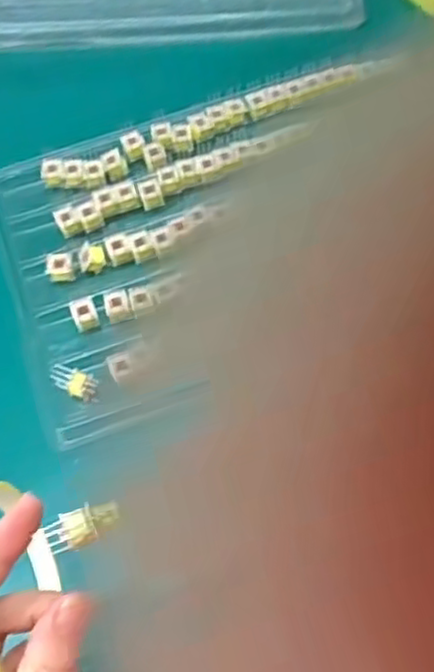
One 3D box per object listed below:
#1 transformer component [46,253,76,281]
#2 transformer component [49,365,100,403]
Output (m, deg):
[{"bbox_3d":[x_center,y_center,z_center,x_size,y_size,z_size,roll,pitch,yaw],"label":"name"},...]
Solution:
[{"bbox_3d":[-0.099,-0.043,0.443,0.017,0.012,0.014,-5,63,-1],"label":"transformer component"},{"bbox_3d":[-0.083,0.027,0.407,0.032,0.011,0.014,27,67,14],"label":"transformer component"}]

